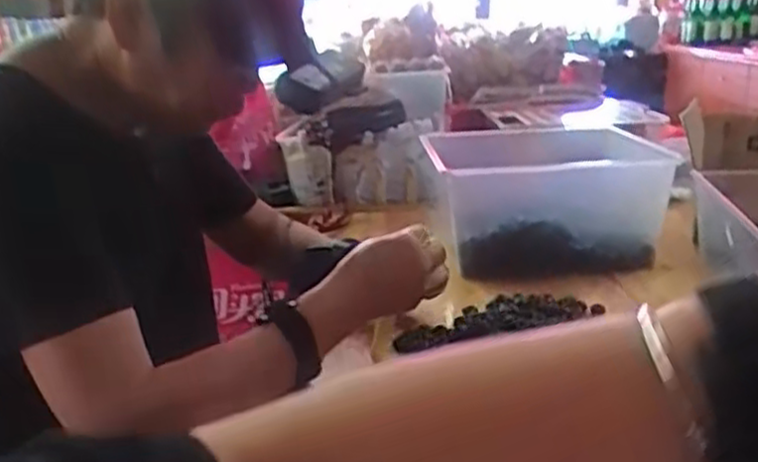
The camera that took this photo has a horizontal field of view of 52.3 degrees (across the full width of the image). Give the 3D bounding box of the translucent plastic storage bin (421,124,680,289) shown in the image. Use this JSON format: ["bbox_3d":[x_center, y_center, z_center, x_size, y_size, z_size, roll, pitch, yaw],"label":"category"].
[{"bbox_3d":[0.220,-0.058,1.090,0.285,0.125,0.326,-3,16,1],"label":"translucent plastic storage bin"}]

